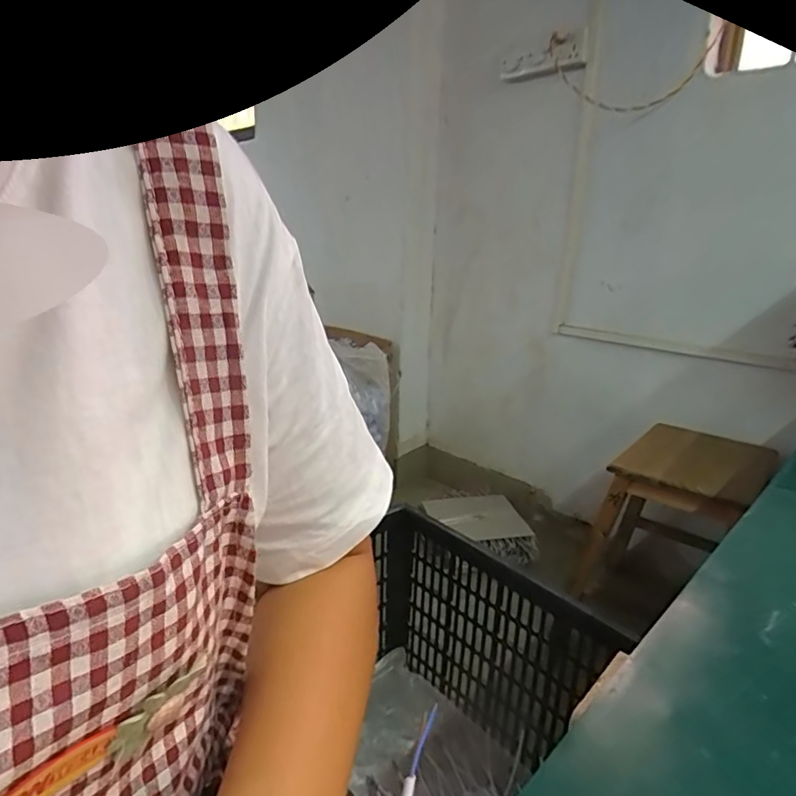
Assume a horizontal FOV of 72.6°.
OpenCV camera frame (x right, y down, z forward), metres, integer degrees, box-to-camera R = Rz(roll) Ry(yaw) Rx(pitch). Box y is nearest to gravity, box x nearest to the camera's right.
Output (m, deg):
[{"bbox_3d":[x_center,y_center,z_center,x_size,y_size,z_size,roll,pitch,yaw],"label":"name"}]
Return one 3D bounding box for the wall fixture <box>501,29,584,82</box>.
[{"bbox_3d":[0.394,-0.936,1.487,0.031,0.097,0.281,-12,25,-36],"label":"wall fixture"}]

